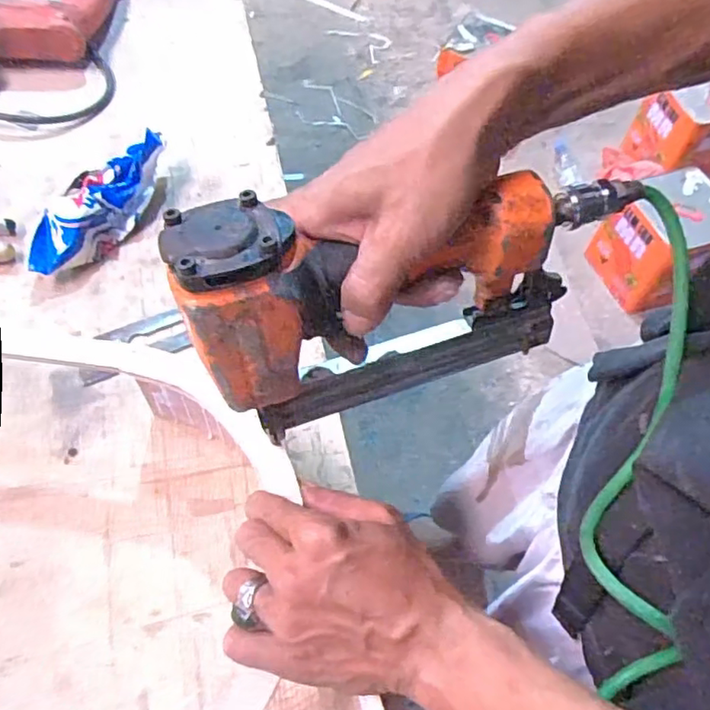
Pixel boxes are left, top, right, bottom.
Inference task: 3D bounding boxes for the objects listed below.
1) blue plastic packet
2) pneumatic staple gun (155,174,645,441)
[{"bbox_3d":[-0.245,-0.146,0.593,0.053,0.049,0.183,29,61,14],"label":"blue plastic packet"},{"bbox_3d":[0.029,-0.037,0.350,0.239,0.148,0.062,-17,62,-12],"label":"pneumatic staple gun"}]

